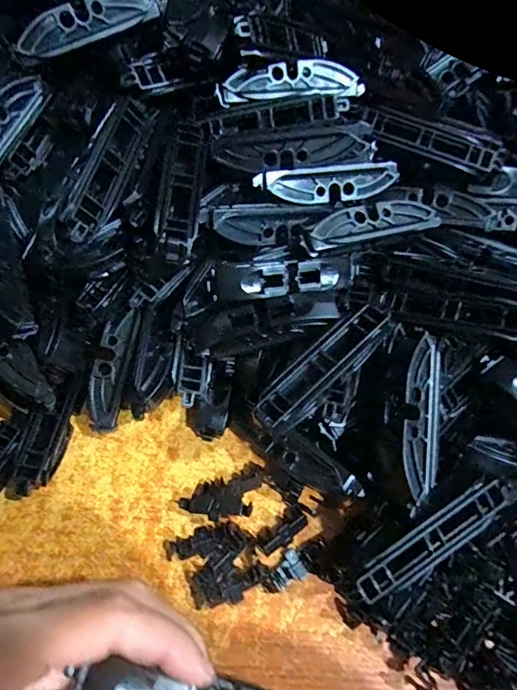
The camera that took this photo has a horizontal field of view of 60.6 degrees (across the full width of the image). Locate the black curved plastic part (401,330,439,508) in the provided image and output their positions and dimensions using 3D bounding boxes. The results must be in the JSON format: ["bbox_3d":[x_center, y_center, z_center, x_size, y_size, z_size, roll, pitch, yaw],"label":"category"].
[{"bbox_3d":[0.071,0.031,0.193,0.016,0.007,0.071,8,76,3],"label":"black curved plastic part"}]

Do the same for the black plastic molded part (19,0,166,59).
[{"bbox_3d":[-0.086,-0.166,0.228,0.074,0.010,0.020,-23,105,-8],"label":"black plastic molded part"}]

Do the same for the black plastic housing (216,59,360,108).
[{"bbox_3d":[0.019,-0.140,0.237,0.078,0.014,0.024,0,59,-2],"label":"black plastic housing"}]

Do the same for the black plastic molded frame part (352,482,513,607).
[{"bbox_3d":[0.074,0.082,0.185,0.073,0.017,0.016,-27,64,-17],"label":"black plastic molded frame part"}]

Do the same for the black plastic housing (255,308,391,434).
[{"bbox_3d":[0.029,0.011,0.200,0.073,0.020,0.020,-38,67,-21],"label":"black plastic housing"}]

